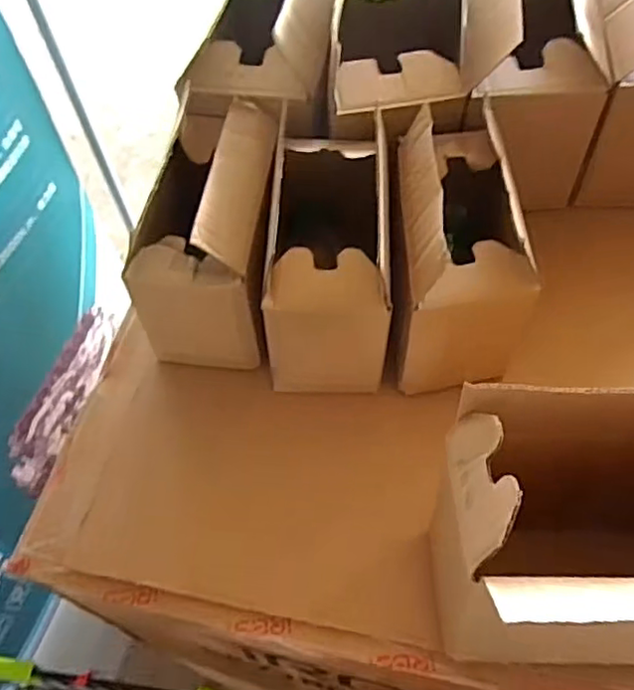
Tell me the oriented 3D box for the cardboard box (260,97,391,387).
[{"bbox_3d":[0.014,-0.090,0.566,0.105,0.165,0.207,0,58,4],"label":"cardboard box"}]

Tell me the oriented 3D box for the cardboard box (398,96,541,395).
[{"bbox_3d":[0.128,-0.094,0.562,0.103,0.159,0.216,0,58,4],"label":"cardboard box"}]

